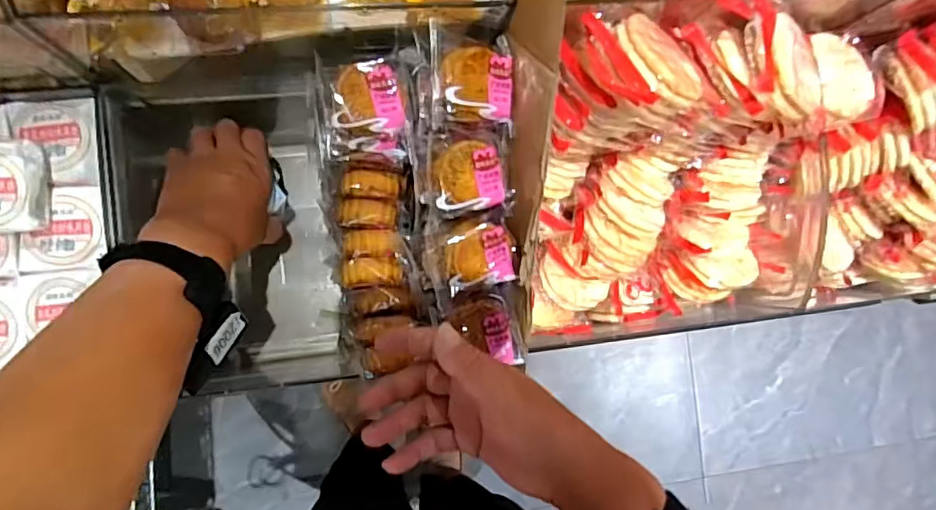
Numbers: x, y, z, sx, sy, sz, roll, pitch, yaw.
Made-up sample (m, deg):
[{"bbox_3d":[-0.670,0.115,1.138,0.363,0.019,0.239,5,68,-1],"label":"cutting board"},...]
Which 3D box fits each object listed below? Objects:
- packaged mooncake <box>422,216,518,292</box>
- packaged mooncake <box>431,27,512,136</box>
[{"bbox_3d":[0.001,0.000,0.435,0.070,0.027,0.051,-10,89,-10],"label":"packaged mooncake"},{"bbox_3d":[0.004,-0.122,0.391,0.058,0.020,0.064,-6,89,-10],"label":"packaged mooncake"}]

